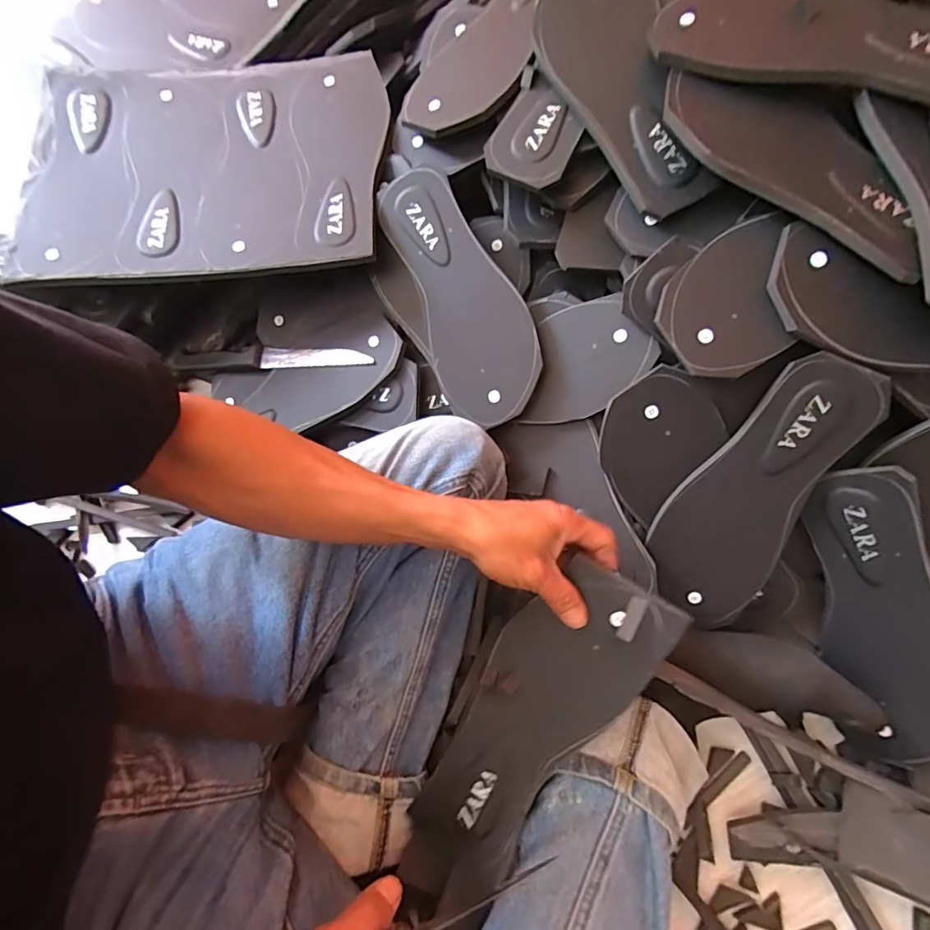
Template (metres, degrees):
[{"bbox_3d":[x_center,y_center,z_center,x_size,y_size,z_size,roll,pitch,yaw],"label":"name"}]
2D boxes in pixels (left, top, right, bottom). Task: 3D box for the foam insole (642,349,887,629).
[{"bbox_3d":[0.237,0.025,0.425,0.096,0.008,0.241,30,113,12],"label":"foam insole"}]

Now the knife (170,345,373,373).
[{"bbox_3d":[-0.213,-0.115,0.553,0.247,0.013,0.028,2,69,16],"label":"knife"}]

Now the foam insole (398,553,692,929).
[{"bbox_3d":[0.038,0.212,0.385,0.100,0.014,0.300,34,97,18],"label":"foam insole"}]

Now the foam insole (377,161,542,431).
[{"bbox_3d":[-0.003,-0.160,0.480,0.099,0.013,0.244,-21,88,22],"label":"foam insole"}]

